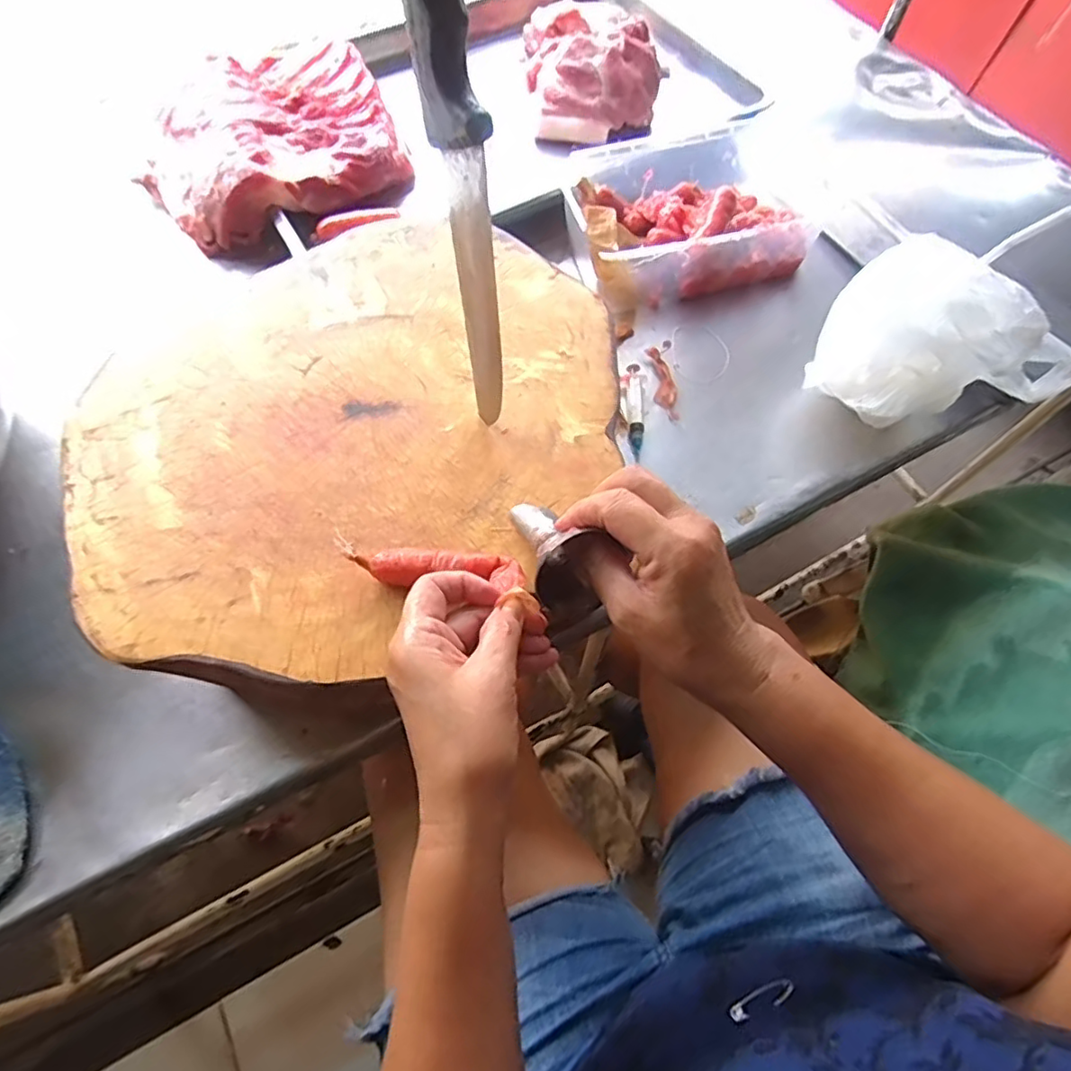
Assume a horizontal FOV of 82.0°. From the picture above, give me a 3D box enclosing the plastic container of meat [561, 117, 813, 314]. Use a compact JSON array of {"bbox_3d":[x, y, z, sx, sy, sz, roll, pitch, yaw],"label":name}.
[{"bbox_3d":[0.150,-0.330,0.638,0.239,0.079,0.175,-7,65,-5],"label":"plastic container of meat"}]

